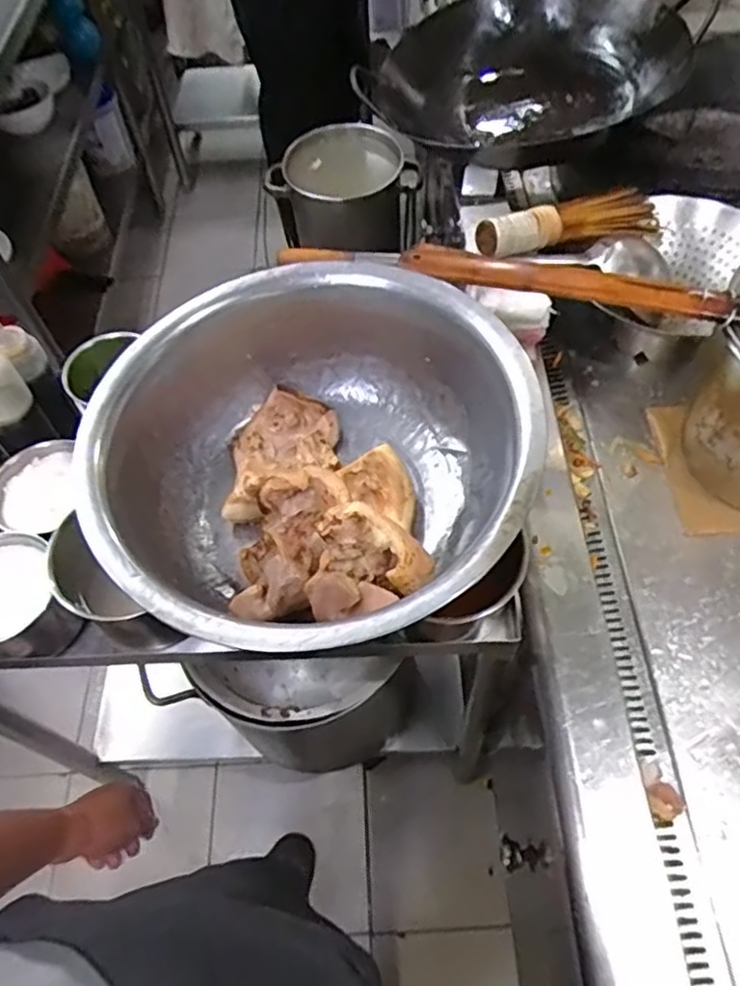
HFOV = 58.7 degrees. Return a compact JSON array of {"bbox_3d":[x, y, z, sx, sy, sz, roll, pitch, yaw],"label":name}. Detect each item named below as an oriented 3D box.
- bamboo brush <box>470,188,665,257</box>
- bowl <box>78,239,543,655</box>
[{"bbox_3d":[0.264,-0.350,0.858,0.263,0.071,0.050,-19,60,-10],"label":"bamboo brush"},{"bbox_3d":[-0.047,-0.026,0.588,0.359,0.147,0.360,35,66,21],"label":"bowl"}]

